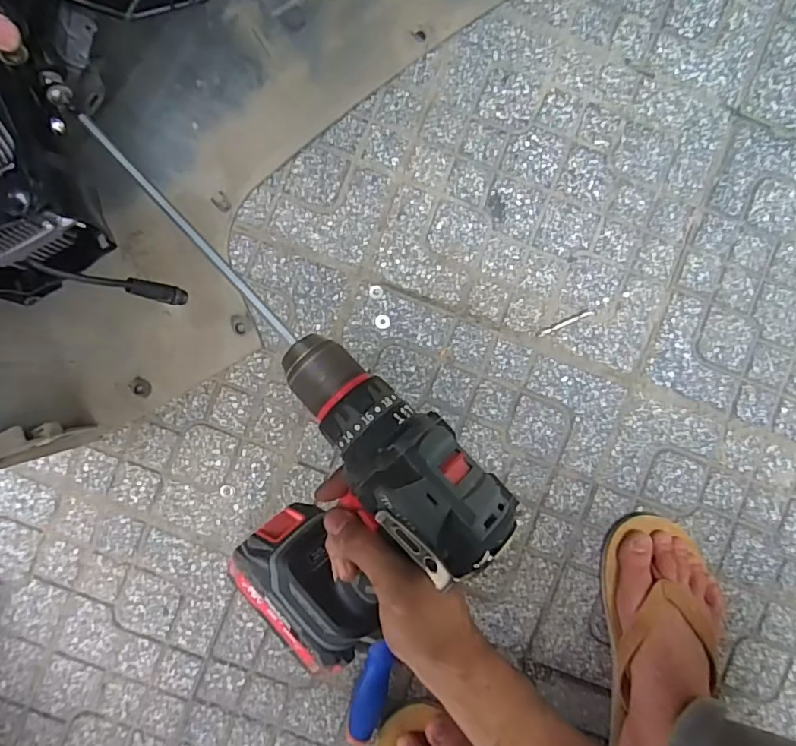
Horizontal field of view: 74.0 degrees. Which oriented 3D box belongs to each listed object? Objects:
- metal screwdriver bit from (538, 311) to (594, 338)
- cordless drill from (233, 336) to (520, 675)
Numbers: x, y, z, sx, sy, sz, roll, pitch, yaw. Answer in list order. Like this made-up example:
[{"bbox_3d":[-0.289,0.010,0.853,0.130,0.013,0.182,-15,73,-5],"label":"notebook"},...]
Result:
[{"bbox_3d":[0.172,-0.051,0.540,0.060,0.004,0.006,-22,91,-2],"label":"metal screwdriver bit"},{"bbox_3d":[-0.029,0.108,0.364,0.150,0.078,0.255,42,129,19],"label":"cordless drill"}]

